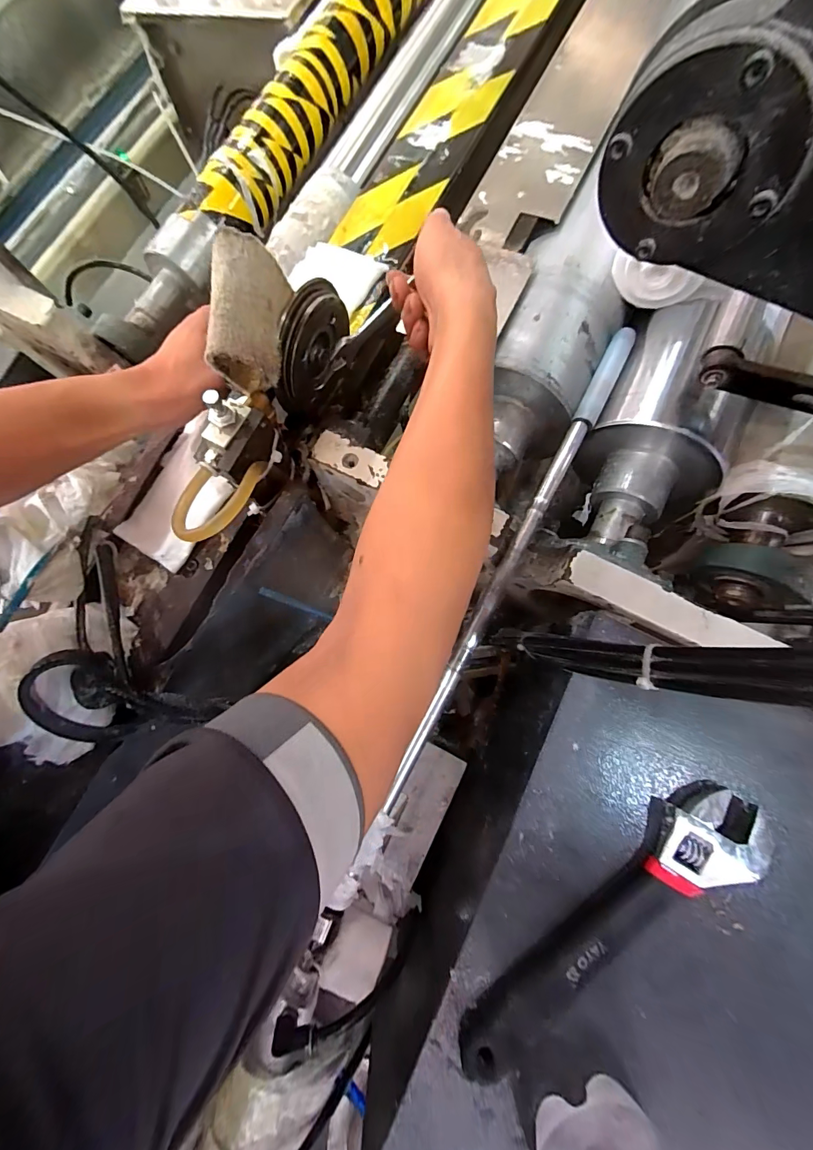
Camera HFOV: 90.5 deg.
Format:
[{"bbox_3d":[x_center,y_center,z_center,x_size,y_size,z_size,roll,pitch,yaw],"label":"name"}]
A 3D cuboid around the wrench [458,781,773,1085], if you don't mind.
[{"bbox_3d":[0.133,0.223,0.260,0.238,0.024,0.055,-34,81,-5],"label":"wrench"}]

